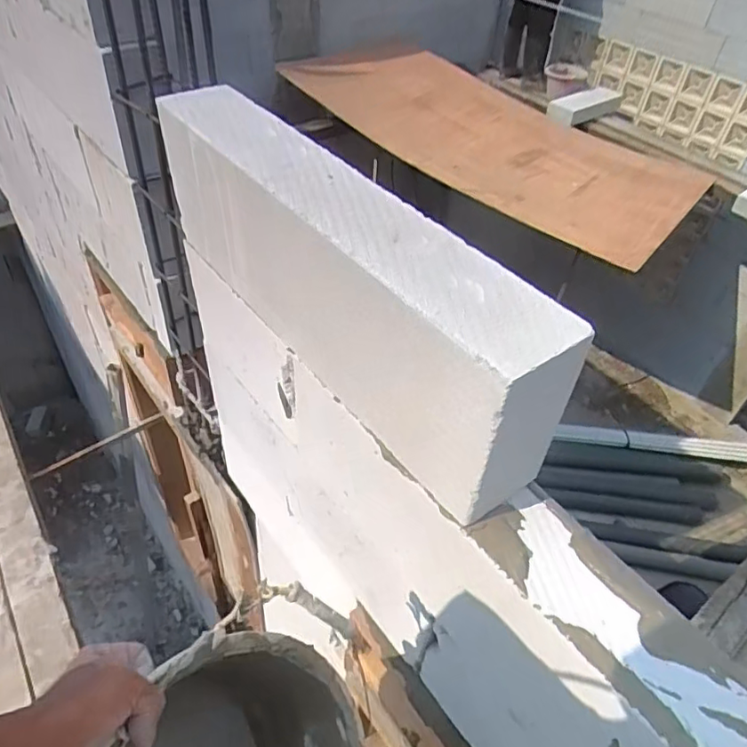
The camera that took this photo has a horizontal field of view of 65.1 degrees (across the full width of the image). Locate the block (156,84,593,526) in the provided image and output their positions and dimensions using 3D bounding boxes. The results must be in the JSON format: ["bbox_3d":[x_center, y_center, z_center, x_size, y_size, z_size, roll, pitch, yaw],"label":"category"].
[{"bbox_3d":[-0.060,-0.118,0.659,0.113,0.211,0.612,-28,53,-29],"label":"block"}]

